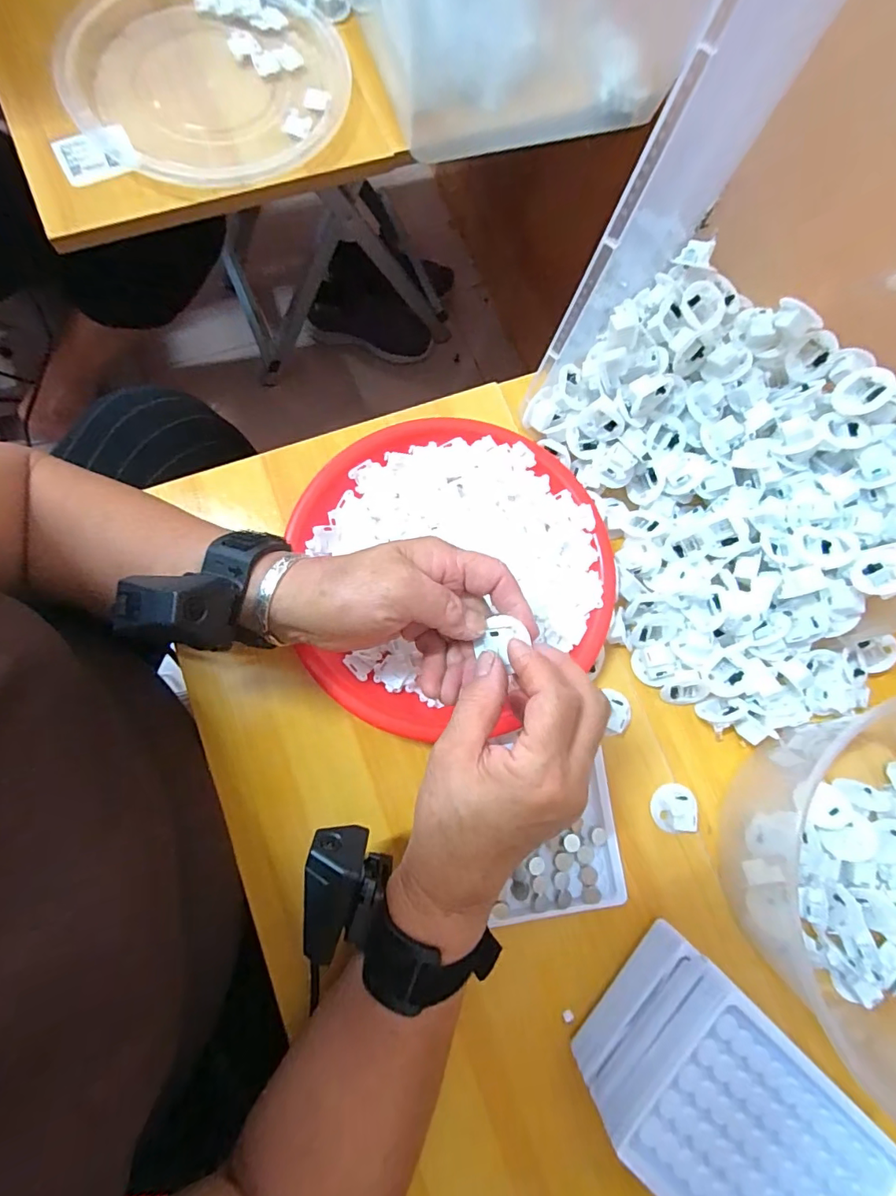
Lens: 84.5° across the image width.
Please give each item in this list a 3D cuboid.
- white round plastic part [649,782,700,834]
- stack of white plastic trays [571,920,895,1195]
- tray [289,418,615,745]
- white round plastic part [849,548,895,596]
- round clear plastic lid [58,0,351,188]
[{"bbox_3d":[0.158,0.147,0.344,0.029,0.015,0.030,1,79,-5],"label":"white round plastic part"},{"bbox_3d":[0.157,0.286,0.281,0.135,0.074,0.098,44,78,4],"label":"stack of white plastic trays"},{"bbox_3d":[0.006,-0.020,0.357,0.215,0.024,0.223,0,80,-1],"label":"tray"},{"bbox_3d":[0.292,-0.017,0.331,0.010,0.033,0.034,24,107,-35],"label":"white round plastic part"},{"bbox_3d":[-0.204,-0.453,0.427,0.230,0.021,0.222,1,79,-5],"label":"round clear plastic lid"}]

